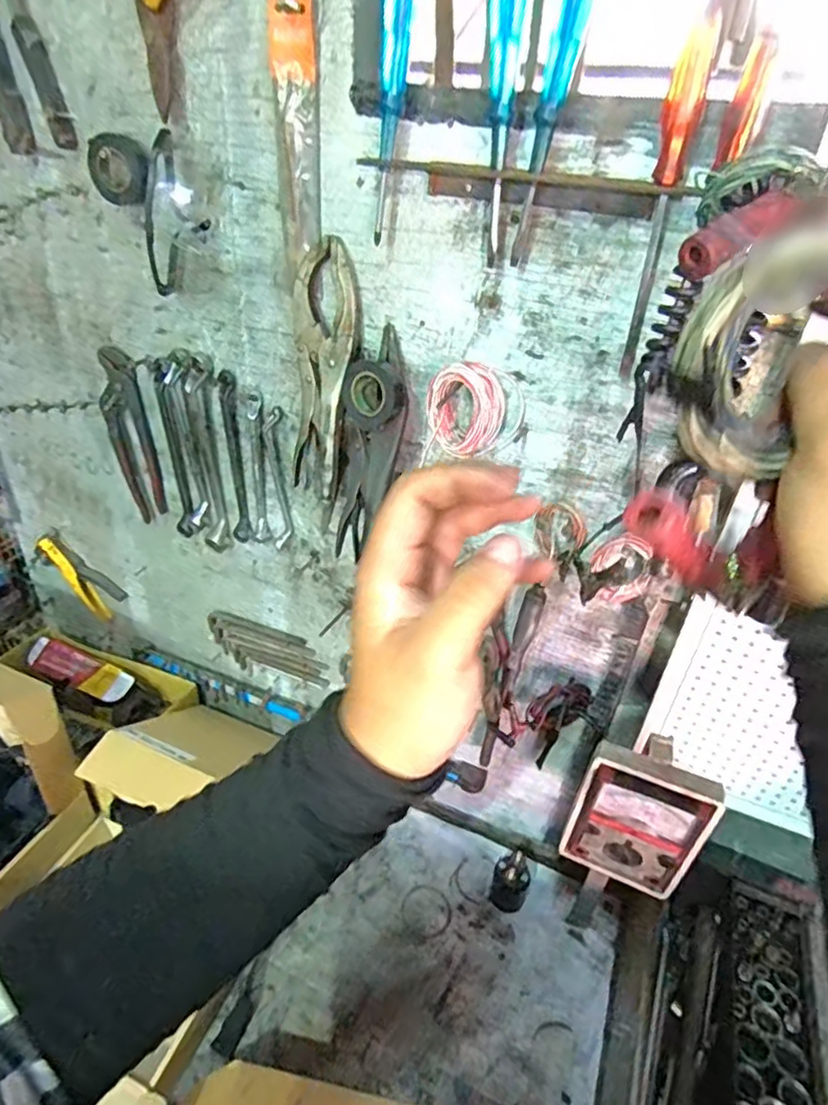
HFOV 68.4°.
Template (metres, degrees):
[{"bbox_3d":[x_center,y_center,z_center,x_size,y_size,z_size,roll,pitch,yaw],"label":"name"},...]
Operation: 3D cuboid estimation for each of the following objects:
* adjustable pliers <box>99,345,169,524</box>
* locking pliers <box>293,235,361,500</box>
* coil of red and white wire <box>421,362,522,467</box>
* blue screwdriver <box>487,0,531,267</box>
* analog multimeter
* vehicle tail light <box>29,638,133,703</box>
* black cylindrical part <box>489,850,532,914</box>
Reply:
[{"bbox_3d":[-0.383,-0.152,0.826,0.082,0.242,0.024,15,39,15],"label":"adjustable pliers"},{"bbox_3d":[-0.094,-0.183,0.627,0.066,0.238,0.040,13,36,14],"label":"locking pliers"},{"bbox_3d":[0.058,-0.135,0.581,0.092,0.079,0.051,7,35,6],"label":"coil of red and white wire"},{"bbox_3d":[0.062,-0.328,0.452,0.026,0.191,0.030,4,35,2],"label":"blue screwdriver"},{"bbox_3d":[0.228,0.282,0.629,0.121,0.191,0.027,19,38,22],"label":"analog multimeter"},{"bbox_3d":[-0.590,0.211,1.075,0.220,0.056,0.063,17,37,19],"label":"vehicle tail light"},{"bbox_3d":[0.137,0.464,0.860,0.047,0.080,0.047,2,35,-1],"label":"black cylindrical part"}]

